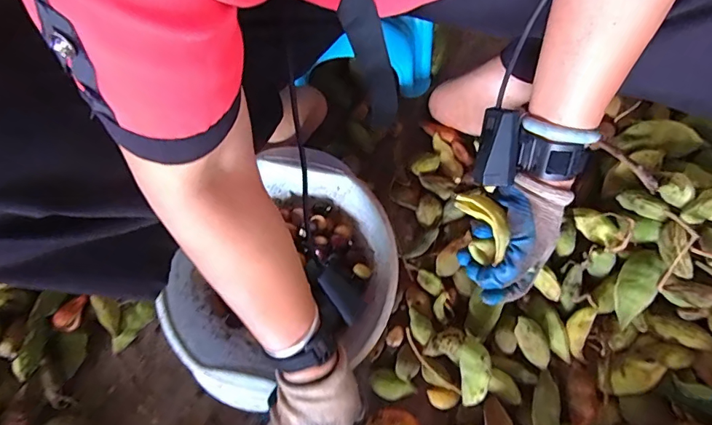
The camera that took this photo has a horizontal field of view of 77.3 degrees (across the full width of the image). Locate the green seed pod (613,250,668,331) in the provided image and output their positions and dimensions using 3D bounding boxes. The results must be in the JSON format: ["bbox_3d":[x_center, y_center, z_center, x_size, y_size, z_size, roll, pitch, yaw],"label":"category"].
[{"bbox_3d":[0.307,0.081,0.487,0.036,0.023,0.085,26,75,11],"label":"green seed pod"}]

